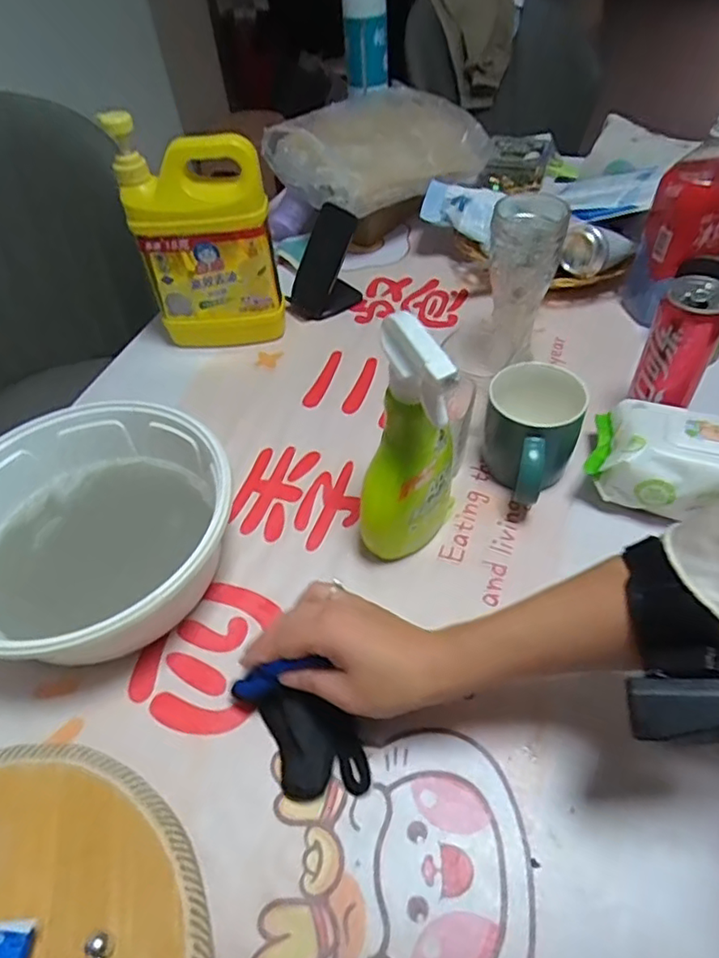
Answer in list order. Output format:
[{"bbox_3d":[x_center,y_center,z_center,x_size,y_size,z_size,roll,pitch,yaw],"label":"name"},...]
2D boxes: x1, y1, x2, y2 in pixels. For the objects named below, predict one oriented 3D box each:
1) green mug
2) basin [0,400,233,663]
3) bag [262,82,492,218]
[{"bbox_3d":[0.151,-0.035,0.538,0.078,0.089,0.099,9,50,11],"label":"green mug"},{"bbox_3d":[-0.227,0.045,0.501,0.195,0.089,0.227,23,54,22],"label":"basin"},{"bbox_3d":[0.018,-0.472,0.858,0.209,0.091,0.301,31,58,29],"label":"bag"}]

